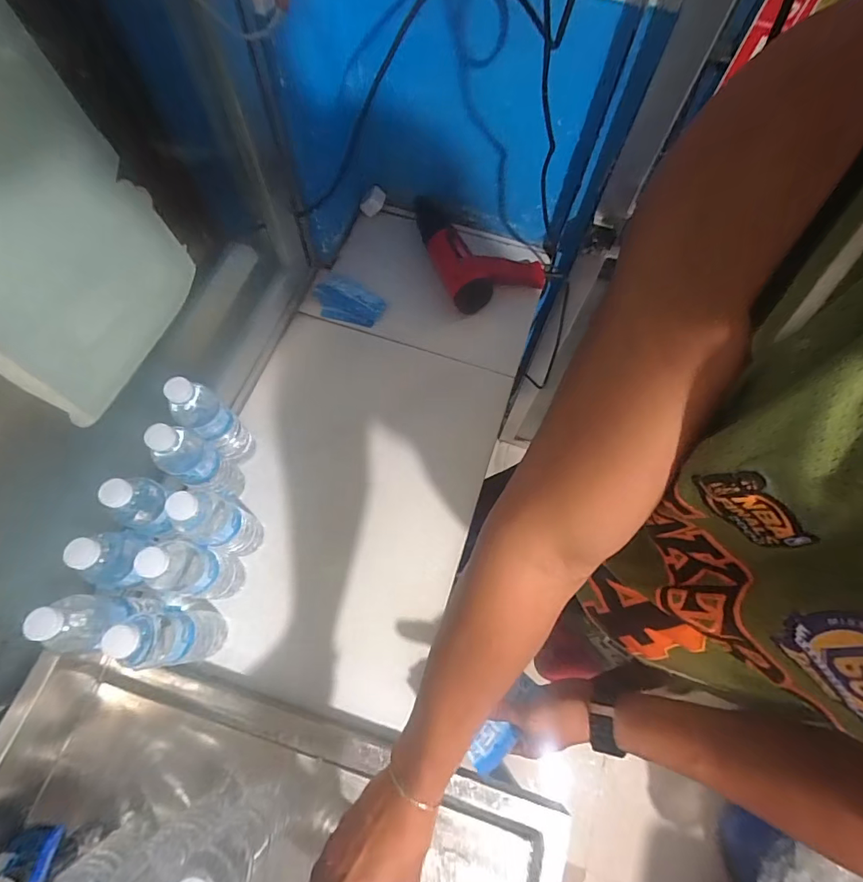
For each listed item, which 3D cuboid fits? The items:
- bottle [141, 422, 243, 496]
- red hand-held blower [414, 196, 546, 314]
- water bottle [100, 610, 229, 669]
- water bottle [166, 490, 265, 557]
[{"bbox_3d":[-0.310,0.035,0.622,0.052,0.207,0.062,29,71,9],"label":"bottle"},{"bbox_3d":[0.092,-0.383,0.877,0.214,0.081,0.270,-14,70,-7],"label":"red hand-held blower"},{"bbox_3d":[-0.307,0.230,0.540,0.059,0.204,0.059,10,69,2],"label":"water bottle"},{"bbox_3d":[-0.272,0.107,0.591,0.054,0.204,0.063,19,69,5],"label":"water bottle"}]

